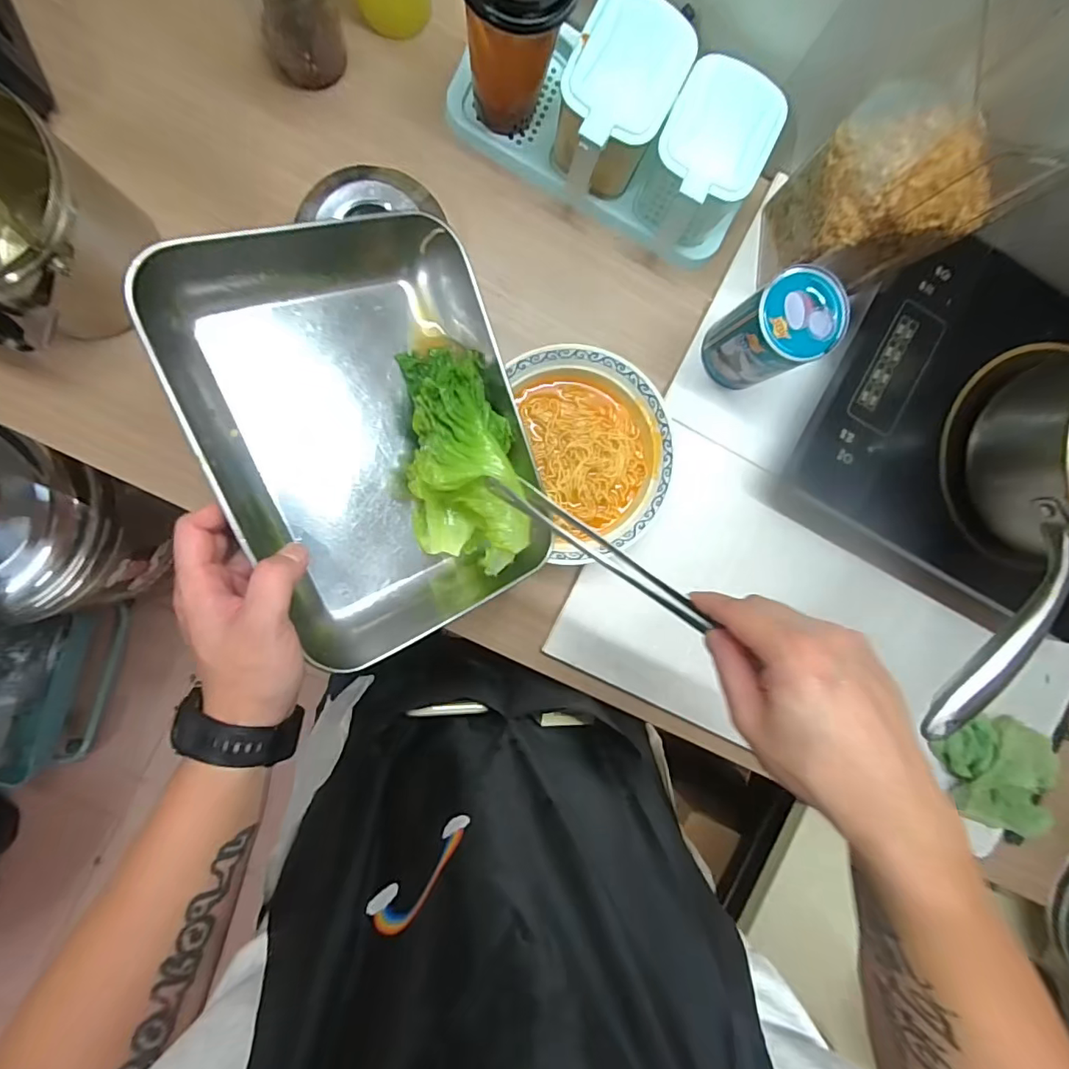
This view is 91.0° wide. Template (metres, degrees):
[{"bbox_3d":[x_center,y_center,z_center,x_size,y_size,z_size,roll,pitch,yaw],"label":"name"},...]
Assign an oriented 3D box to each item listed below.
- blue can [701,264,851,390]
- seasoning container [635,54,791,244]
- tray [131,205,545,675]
[{"bbox_3d":[0.204,-0.177,0.466,0.068,0.113,0.073,0,91,-7],"label":"blue can"},{"bbox_3d":[0.143,-0.320,0.466,0.085,0.093,0.132,28,88,-7],"label":"seasoning container"},{"bbox_3d":[-0.105,-0.059,0.356,0.193,0.050,0.278,-25,108,-29],"label":"tray"}]

